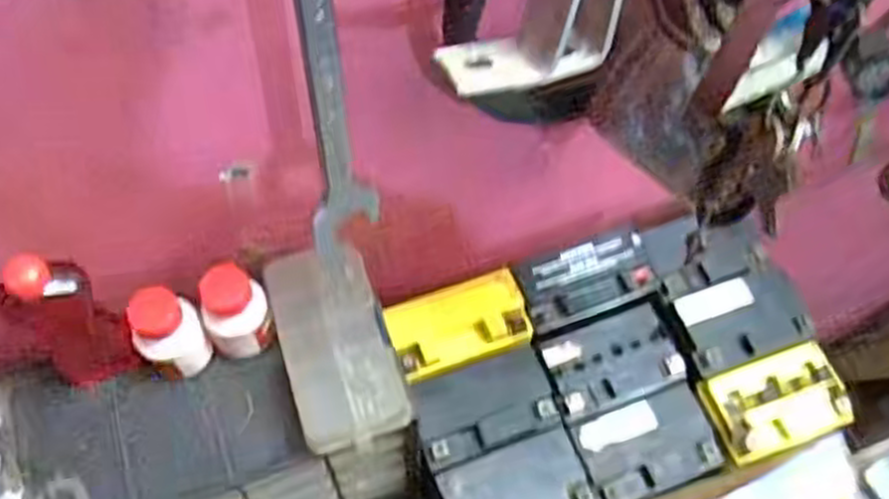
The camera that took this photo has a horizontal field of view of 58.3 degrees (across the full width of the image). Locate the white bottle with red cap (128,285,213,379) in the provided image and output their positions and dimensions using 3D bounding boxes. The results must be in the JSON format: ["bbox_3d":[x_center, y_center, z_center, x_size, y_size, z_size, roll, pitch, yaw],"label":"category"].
[{"bbox_3d":[-0.167,0.052,0.490,0.038,0.066,0.031,-14,60,-11],"label":"white bottle with red cap"}]

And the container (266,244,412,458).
[{"bbox_3d":[-0.069,0.064,0.510,0.068,0.039,0.126,-15,71,-11],"label":"container"}]

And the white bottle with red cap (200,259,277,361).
[{"bbox_3d":[-0.130,0.039,0.496,0.039,0.061,0.034,-21,62,-15],"label":"white bottle with red cap"}]

